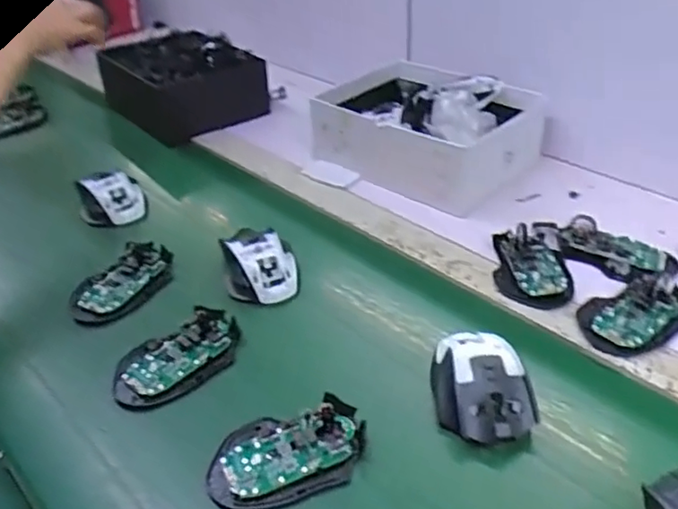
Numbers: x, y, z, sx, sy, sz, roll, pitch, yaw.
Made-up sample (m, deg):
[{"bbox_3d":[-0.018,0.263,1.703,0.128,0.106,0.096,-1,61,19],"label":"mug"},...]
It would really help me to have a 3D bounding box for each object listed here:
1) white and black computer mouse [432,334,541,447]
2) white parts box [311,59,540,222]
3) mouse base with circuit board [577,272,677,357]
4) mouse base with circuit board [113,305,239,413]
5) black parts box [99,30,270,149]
[{"bbox_3d":[0.111,0.100,0.493,0.070,0.034,0.098,-3,36,2],"label":"white and black computer mouse"},{"bbox_3d":[0.111,-0.168,0.804,0.244,0.098,0.193,25,45,34],"label":"white parts box"},{"bbox_3d":[0.268,0.048,0.564,0.116,0.025,0.065,-21,44,-22],"label":"mouse base with circuit board"},{"bbox_3d":[-0.136,0.085,0.535,0.114,0.018,0.065,-28,42,-29],"label":"mouse base with circuit board"},{"bbox_3d":[-0.254,-0.277,0.989,0.181,0.105,0.233,-29,42,-30],"label":"black parts box"}]

